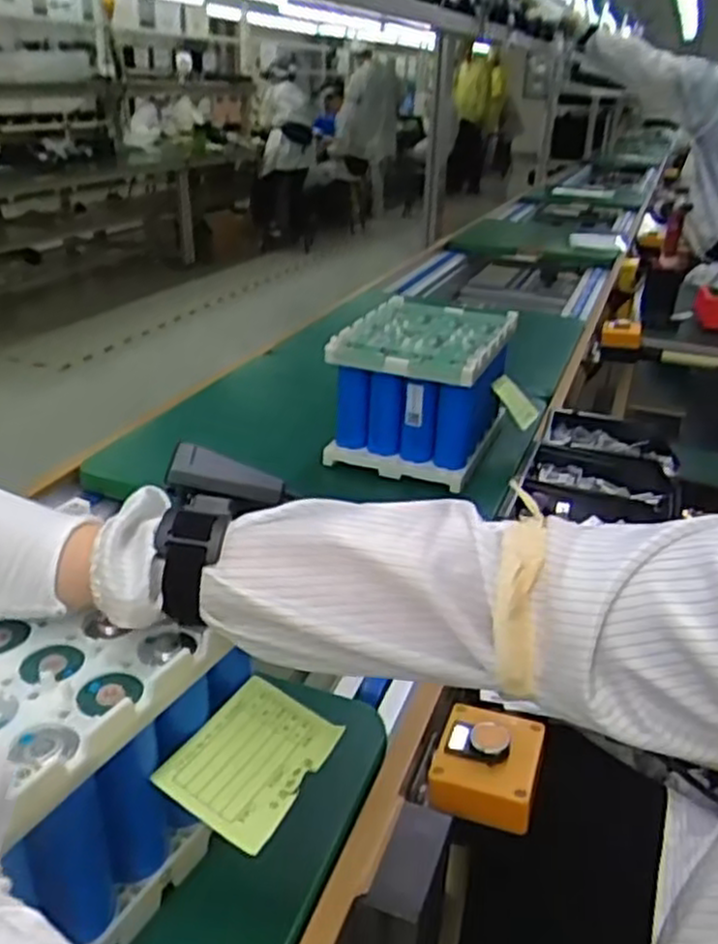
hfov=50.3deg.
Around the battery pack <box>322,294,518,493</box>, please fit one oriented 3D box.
[{"bbox_3d":[0.082,-0.108,0.959,0.173,0.151,0.214,12,29,19],"label":"battery pack"}]

